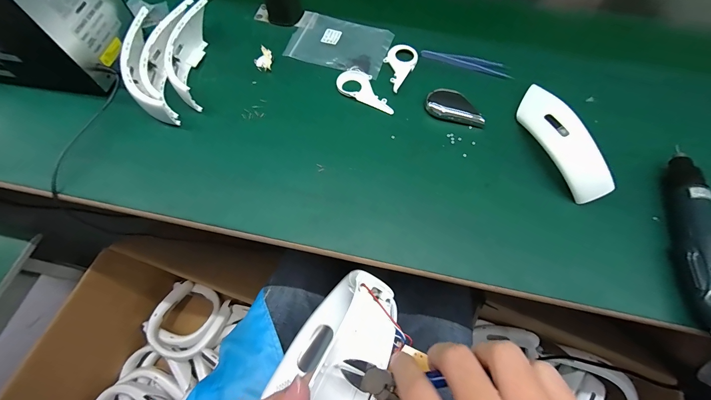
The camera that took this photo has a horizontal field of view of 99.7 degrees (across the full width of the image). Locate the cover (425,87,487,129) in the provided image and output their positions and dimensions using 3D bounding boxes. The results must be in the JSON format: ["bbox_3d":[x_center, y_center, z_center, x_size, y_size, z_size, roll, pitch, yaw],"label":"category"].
[{"bbox_3d":[0.137,-0.128,0.407,0.080,0.009,0.046,22,70,8],"label":"cover"}]

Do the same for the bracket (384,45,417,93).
[{"bbox_3d":[0.061,-0.195,0.439,0.046,0.004,0.087,25,70,8],"label":"bracket"}]

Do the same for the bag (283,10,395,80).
[{"bbox_3d":[-0.024,-0.247,0.468,0.153,0.010,0.110,19,68,7],"label":"bag"}]

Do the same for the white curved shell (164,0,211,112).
[{"bbox_3d":[-0.233,-0.210,0.421,0.049,0.044,0.179,0,68,-1],"label":"white curved shell"}]

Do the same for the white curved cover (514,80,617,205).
[{"bbox_3d":[0.250,-0.081,0.371,0.048,0.045,0.174,-14,69,-6],"label":"white curved cover"}]

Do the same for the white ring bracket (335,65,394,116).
[{"bbox_3d":[0.016,-0.152,0.420,0.095,0.004,0.050,39,73,13],"label":"white ring bracket"}]

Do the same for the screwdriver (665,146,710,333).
[{"bbox_3d":[0.367,0.056,0.317,0.032,0.044,0.244,11,69,3],"label":"screwdriver"}]

